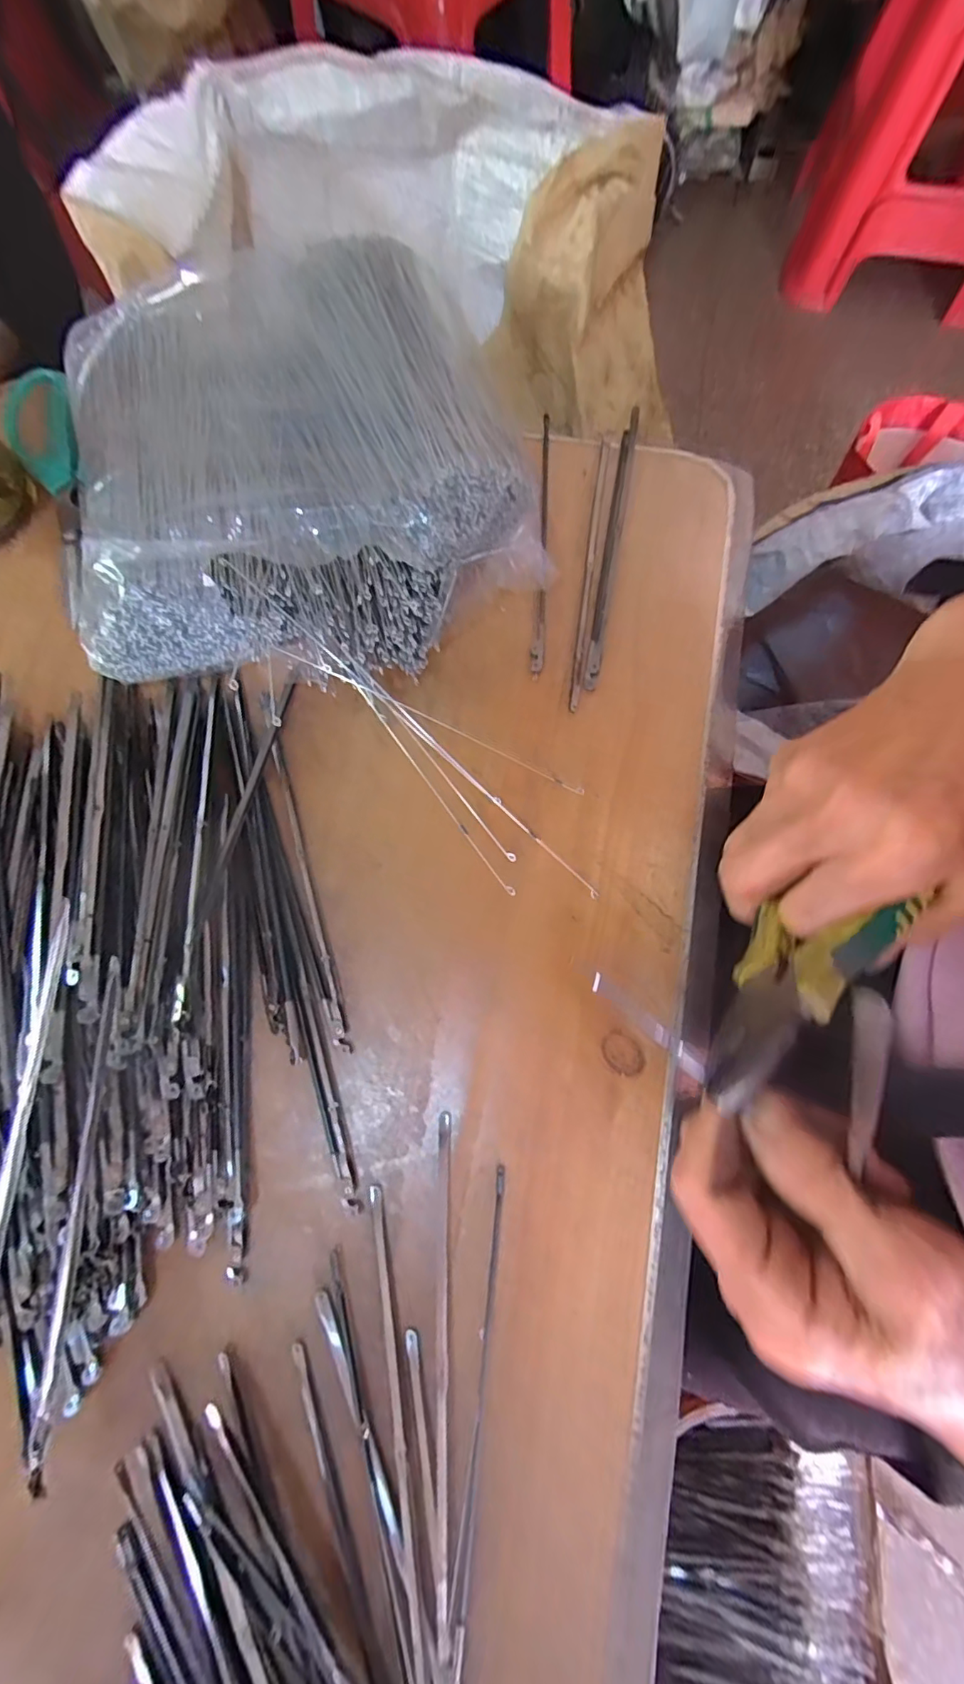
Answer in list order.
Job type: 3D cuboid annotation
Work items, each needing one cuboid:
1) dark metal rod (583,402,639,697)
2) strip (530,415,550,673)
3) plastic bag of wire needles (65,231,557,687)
[{"bbox_3d":[0.073,-0.171,0.304,0.008,0.004,0.186,10,78,4],"label":"dark metal rod"},{"bbox_3d":[0.034,-0.171,0.302,0.007,0.009,0.169,3,77,2],"label":"strip"},{"bbox_3d":[-0.094,-0.190,0.282,0.216,0.065,0.227,-13,77,-1],"label":"plastic bag of wire needles"}]

